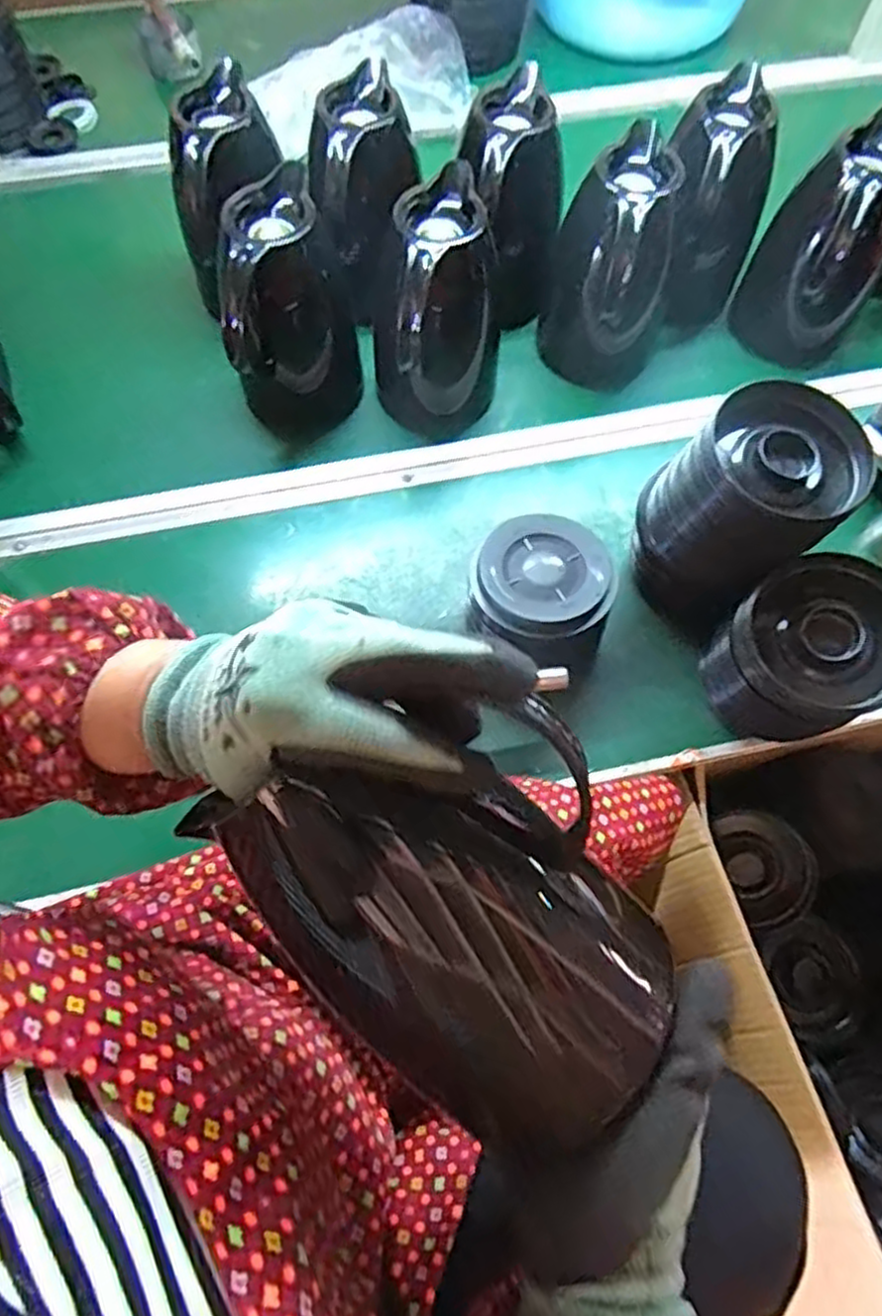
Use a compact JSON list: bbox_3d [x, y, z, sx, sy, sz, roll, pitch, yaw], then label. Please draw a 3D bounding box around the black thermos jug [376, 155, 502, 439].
[{"bbox_3d":[-0.002,-0.319,0.706,0.116,0.199,0.122,0,66,-1],"label":"black thermos jug"}]

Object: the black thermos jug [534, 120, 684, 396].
[{"bbox_3d":[0.169,-0.384,0.737,0.120,0.197,0.134,14,67,5],"label":"black thermos jug"}]

